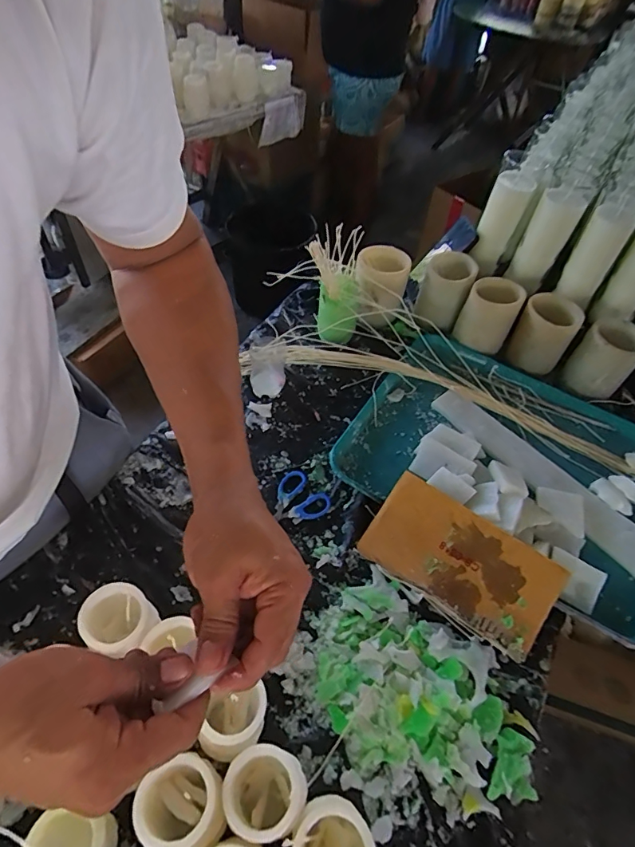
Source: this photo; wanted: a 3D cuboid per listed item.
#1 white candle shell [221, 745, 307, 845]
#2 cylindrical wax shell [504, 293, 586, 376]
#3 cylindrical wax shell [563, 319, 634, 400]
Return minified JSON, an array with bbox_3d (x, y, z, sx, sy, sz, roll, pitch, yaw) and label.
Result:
[{"bbox_3d":[-0.045,0.312,0.392,0.057,0.094,0.059,2,53,-3],"label":"white candle shell"},{"bbox_3d":[0.373,-0.142,0.767,0.087,0.114,0.077,30,56,17],"label":"cylindrical wax shell"},{"bbox_3d":[0.456,-0.103,0.729,0.084,0.096,0.095,37,58,21],"label":"cylindrical wax shell"}]

